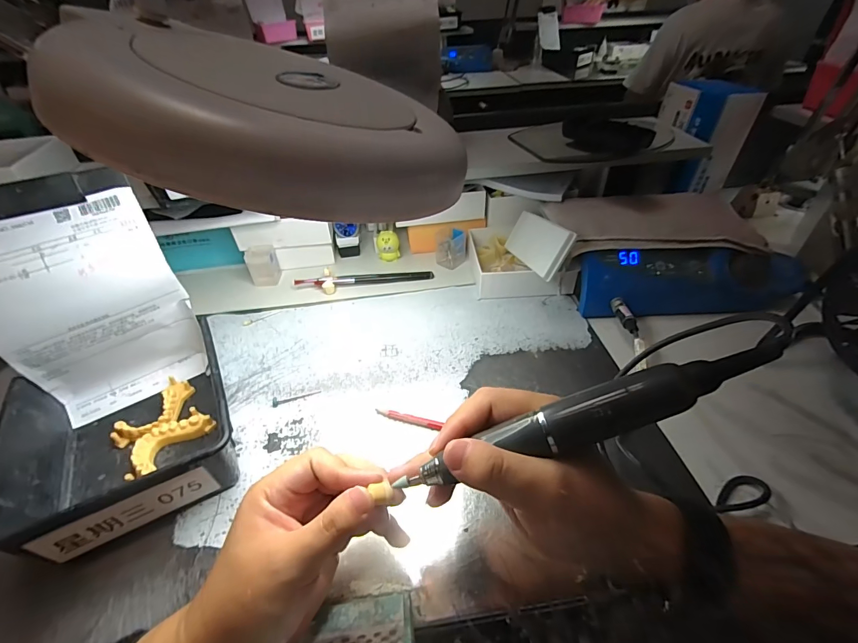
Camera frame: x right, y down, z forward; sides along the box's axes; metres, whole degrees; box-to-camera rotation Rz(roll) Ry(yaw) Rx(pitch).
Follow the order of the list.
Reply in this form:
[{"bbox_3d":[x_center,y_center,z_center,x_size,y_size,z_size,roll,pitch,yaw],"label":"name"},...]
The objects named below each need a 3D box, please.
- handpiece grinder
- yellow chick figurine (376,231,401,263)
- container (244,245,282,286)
[{"bbox_3d":[0.083,0.052,0.208,0.197,0.021,0.021,-20,45,4],"label":"handpiece grinder"},{"bbox_3d":[-0.060,-0.109,0.592,0.032,0.052,0.023,-8,42,-5],"label":"yellow chick figurine"},{"bbox_3d":[-0.237,-0.080,0.568,0.040,0.049,0.037,-12,42,-10],"label":"container"}]

